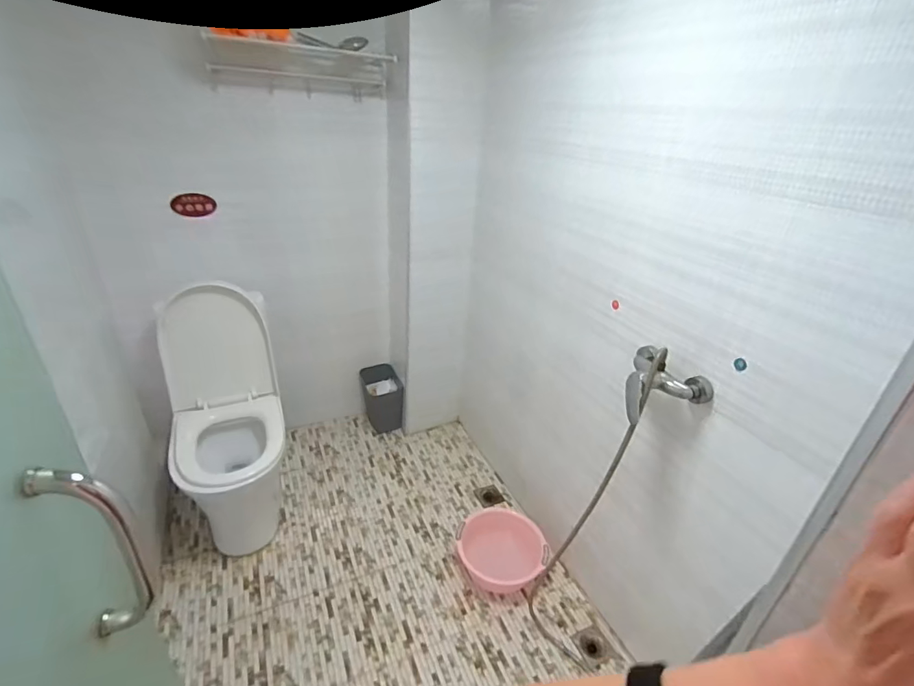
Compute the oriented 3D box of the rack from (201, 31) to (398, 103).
[{"bbox_3d":[-0.470,-0.842,1.385,0.541,0.131,0.172,-10,31,-24],"label":"rack"}]

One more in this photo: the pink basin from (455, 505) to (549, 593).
[{"bbox_3d":[0.147,0.686,1.474,0.285,0.119,0.231,3,28,-2],"label":"pink basin"}]

